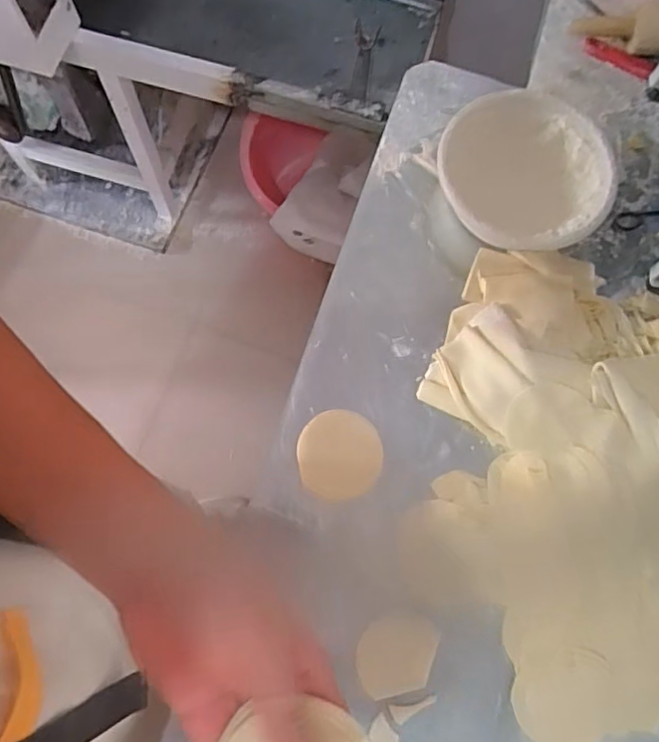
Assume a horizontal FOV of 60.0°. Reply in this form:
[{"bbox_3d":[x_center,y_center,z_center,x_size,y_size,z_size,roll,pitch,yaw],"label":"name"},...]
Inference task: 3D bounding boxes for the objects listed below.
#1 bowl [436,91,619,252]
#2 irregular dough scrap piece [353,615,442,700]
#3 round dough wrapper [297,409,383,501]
[{"bbox_3d":[0.217,-0.220,0.642,0.183,0.057,0.188,1,74,-2],"label":"bowl"},{"bbox_3d":[0.065,0.268,0.537,0.078,0.004,0.067,-8,82,-8],"label":"irregular dough scrap piece"},{"bbox_3d":[0.010,0.085,0.578,0.083,0.004,0.087,-3,84,-3],"label":"round dough wrapper"}]

